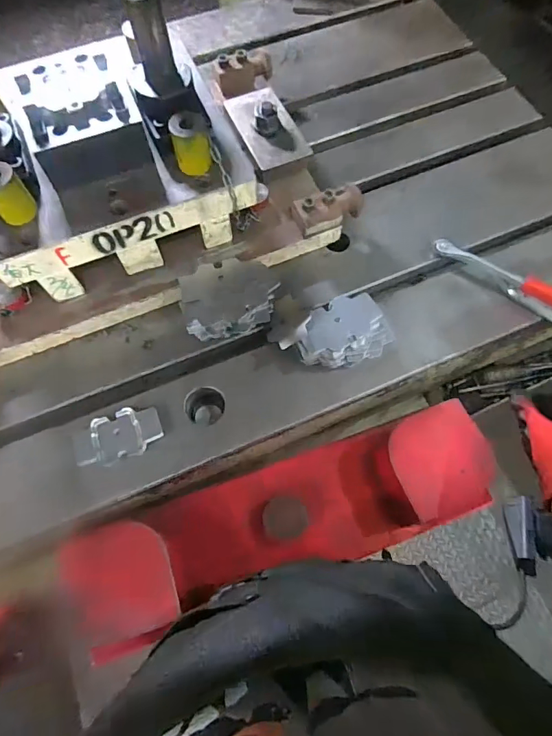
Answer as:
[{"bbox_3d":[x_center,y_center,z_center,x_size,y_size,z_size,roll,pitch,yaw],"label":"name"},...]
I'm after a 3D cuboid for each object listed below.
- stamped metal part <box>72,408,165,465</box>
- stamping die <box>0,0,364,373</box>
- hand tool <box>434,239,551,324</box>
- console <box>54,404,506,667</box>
[{"bbox_3d":[-0.189,0.082,0.528,0.100,0.014,0.056,-21,69,-7],"label":"stamped metal part"},{"bbox_3d":[-0.218,-0.262,0.549,0.583,0.244,0.364,-24,69,-8],"label":"stamping die"},{"bbox_3d":[0.313,-0.120,0.584,0.211,0.052,0.018,35,73,14],"label":"hand tool"},{"bbox_3d":[0.017,0.191,0.553,0.496,0.113,0.140,-20,69,-7],"label":"console"}]

